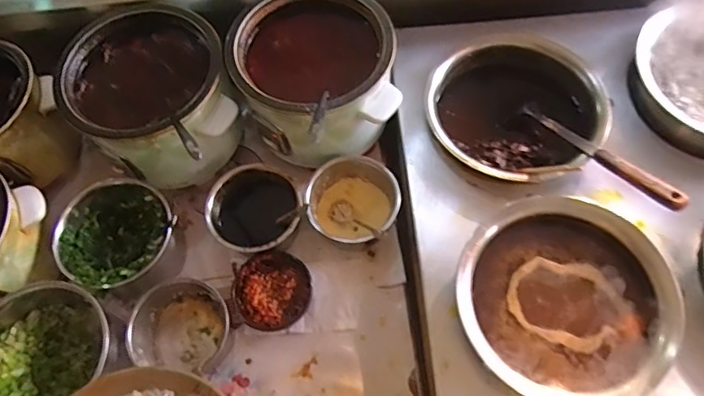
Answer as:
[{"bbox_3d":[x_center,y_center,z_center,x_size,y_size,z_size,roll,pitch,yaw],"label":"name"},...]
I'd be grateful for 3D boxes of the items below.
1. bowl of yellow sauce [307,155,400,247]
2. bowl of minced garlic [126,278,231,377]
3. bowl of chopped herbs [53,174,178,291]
[{"bbox_3d":[0.005,0.005,0.795,0.128,0.071,0.120,-1,65,2],"label":"bowl of yellow sauce"},{"bbox_3d":[-0.232,0.177,0.737,0.115,0.077,0.112,-1,65,2],"label":"bowl of minced garlic"},{"bbox_3d":[-0.332,0.061,0.769,0.164,0.099,0.151,-1,65,2],"label":"bowl of chopped herbs"}]

